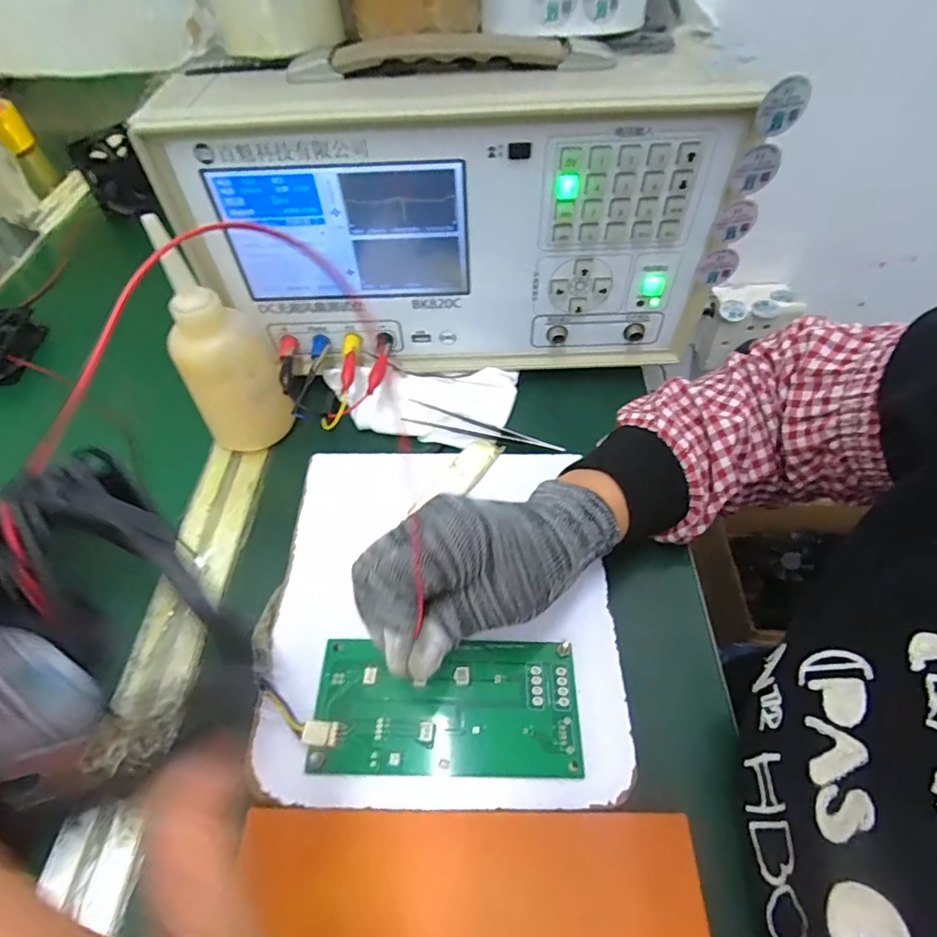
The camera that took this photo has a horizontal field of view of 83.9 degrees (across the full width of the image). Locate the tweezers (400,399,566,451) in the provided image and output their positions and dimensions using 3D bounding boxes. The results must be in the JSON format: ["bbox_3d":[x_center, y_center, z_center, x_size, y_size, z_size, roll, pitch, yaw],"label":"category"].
[{"bbox_3d":[0.011,-0.031,0.390,0.120,0.012,0.017,12,56,11],"label":"tweezers"}]

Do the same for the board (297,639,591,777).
[{"bbox_3d":[-0.011,0.121,0.269,0.134,0.007,0.064,-1,54,-1],"label":"board"}]

